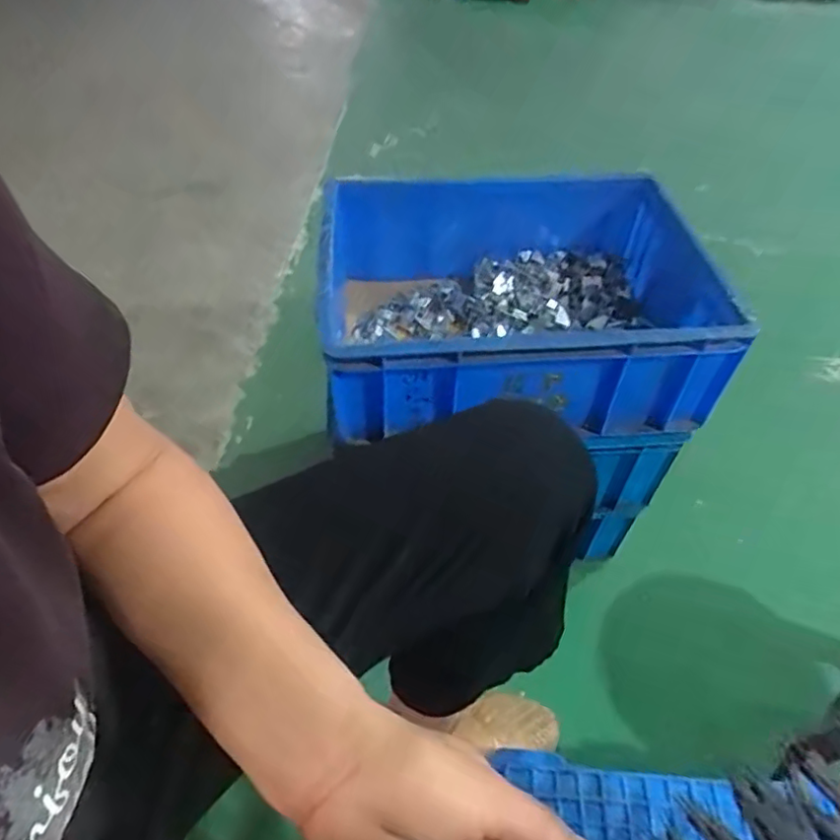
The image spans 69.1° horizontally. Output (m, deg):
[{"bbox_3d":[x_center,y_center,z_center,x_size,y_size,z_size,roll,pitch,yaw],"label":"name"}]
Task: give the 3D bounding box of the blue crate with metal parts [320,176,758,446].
[{"bbox_3d":[0.108,-0.153,0.705,0.423,0.146,0.354,-2,48,-4],"label":"blue crate with metal parts"}]

